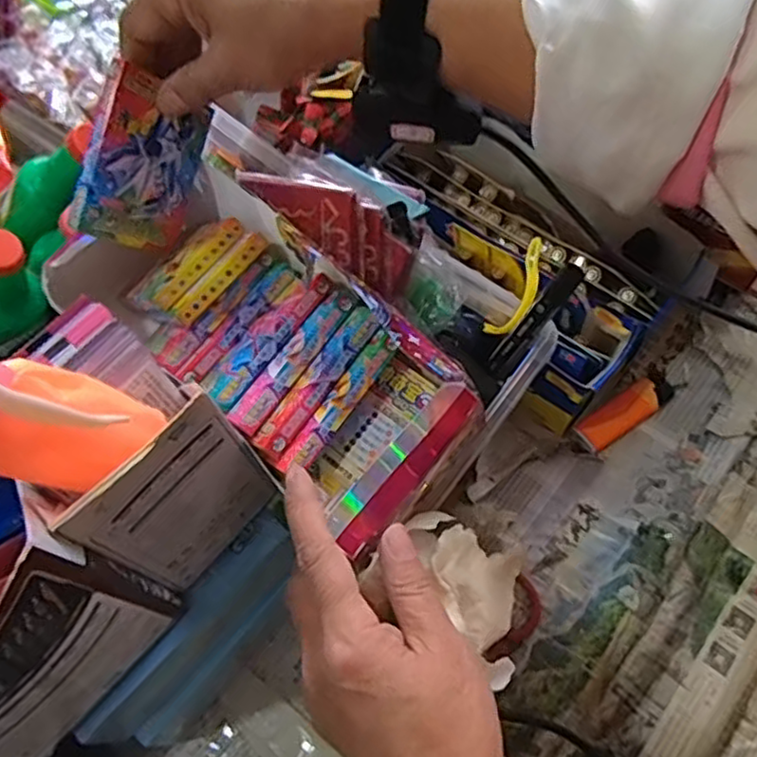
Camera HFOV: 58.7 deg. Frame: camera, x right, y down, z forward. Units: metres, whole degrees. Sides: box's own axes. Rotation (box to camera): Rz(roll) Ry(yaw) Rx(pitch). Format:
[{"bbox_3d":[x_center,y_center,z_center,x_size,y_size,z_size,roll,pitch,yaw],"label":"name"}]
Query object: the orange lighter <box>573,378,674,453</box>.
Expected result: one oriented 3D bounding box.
[{"bbox_3d":[0.185,0.025,0.507,0.080,0.013,0.027,-32,66,-13],"label":"orange lighter"}]

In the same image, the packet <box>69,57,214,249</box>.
[{"bbox_3d":[-0.129,-0.117,0.373,0.006,0.067,0.086,23,97,30],"label":"packet"}]

